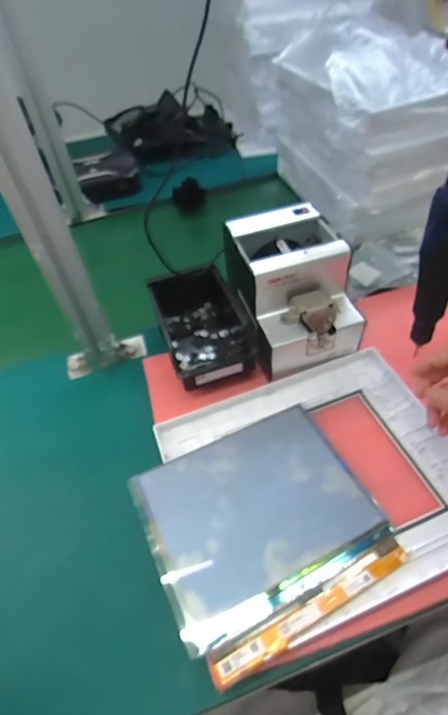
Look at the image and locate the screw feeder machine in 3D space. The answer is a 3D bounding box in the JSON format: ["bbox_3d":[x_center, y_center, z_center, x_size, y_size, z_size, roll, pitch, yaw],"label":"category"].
[{"bbox_3d":[0.083,-0.085,0.519,0.131,0.134,0.179,-14,52,-11],"label":"screw feeder machine"}]

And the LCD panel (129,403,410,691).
[{"bbox_3d":[0.038,0.159,0.400,0.213,0.008,0.194,-23,54,-17],"label":"LCD panel"}]

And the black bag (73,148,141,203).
[{"bbox_3d":[-0.240,-0.390,0.847,0.112,0.059,0.096,-18,50,-10],"label":"black bag"}]

